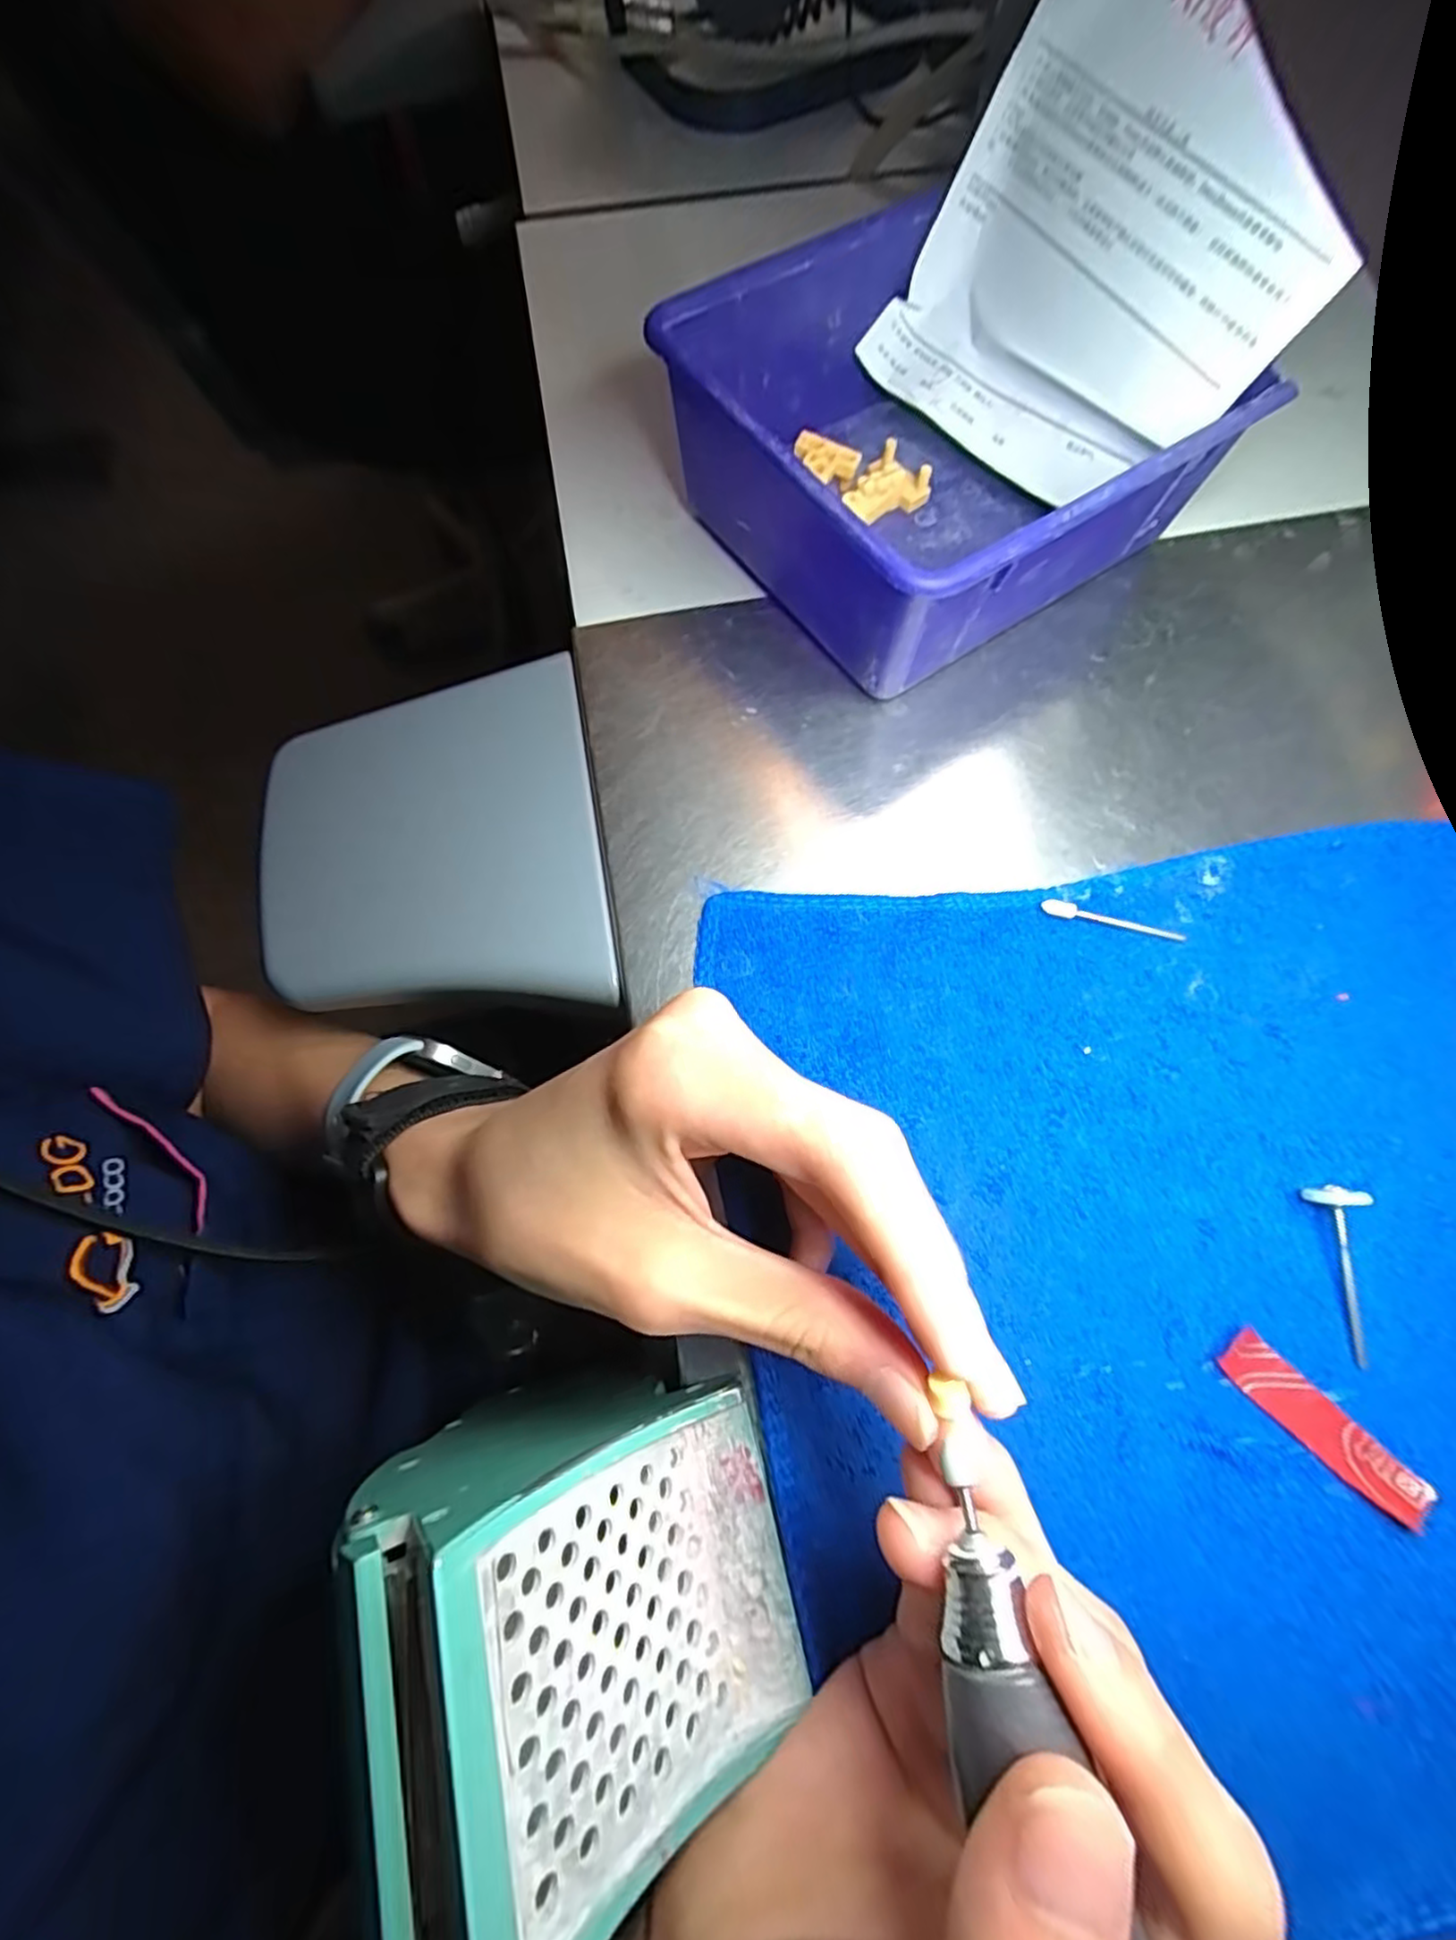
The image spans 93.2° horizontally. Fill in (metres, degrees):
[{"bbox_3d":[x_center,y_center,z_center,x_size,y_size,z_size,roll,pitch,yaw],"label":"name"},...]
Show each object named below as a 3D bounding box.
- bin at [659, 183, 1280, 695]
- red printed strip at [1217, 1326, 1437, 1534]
[{"bbox_3d":[0.075,-0.195,0.262,0.152,0.070,0.153,-35,74,-11],"label":"bin"},{"bbox_3d":[0.159,0.122,0.184,0.055,0.004,0.014,43,77,13],"label":"red printed strip"}]

